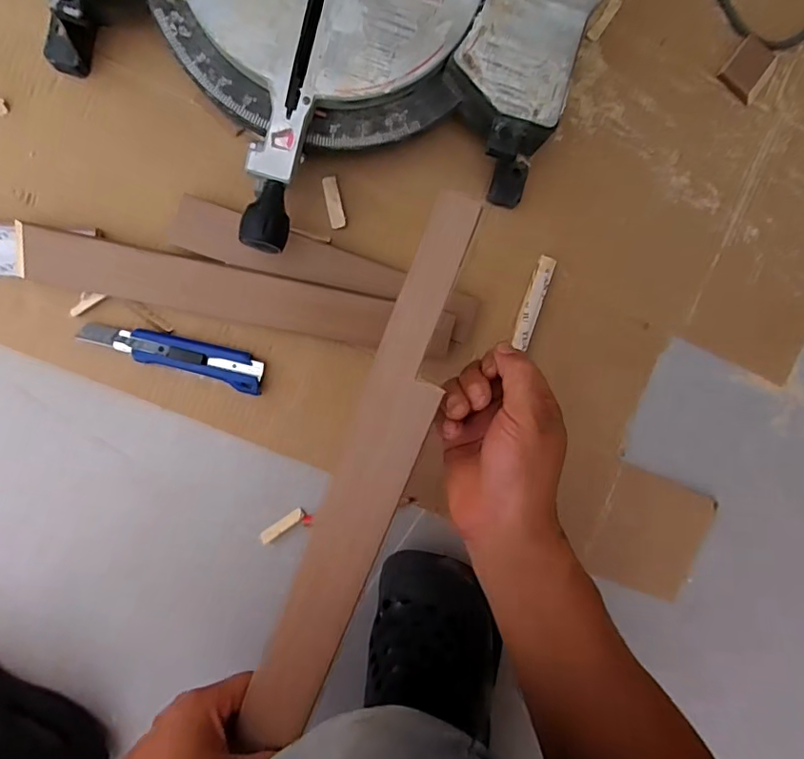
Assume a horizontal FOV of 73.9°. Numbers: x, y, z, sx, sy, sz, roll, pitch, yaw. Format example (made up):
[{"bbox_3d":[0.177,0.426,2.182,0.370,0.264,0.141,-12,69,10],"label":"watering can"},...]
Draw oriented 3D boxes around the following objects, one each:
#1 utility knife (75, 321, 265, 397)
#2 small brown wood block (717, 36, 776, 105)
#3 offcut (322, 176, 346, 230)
[{"bbox_3d":[-0.219,-0.027,0.520,0.170,0.014,0.035,17,95,-9],"label":"utility knife"},{"bbox_3d":[0.365,-0.327,0.563,0.044,0.014,0.056,33,92,-10],"label":"small brown wood block"},{"bbox_3d":[-0.066,-0.171,0.517,0.015,0.004,0.049,-14,99,-5],"label":"offcut"}]

